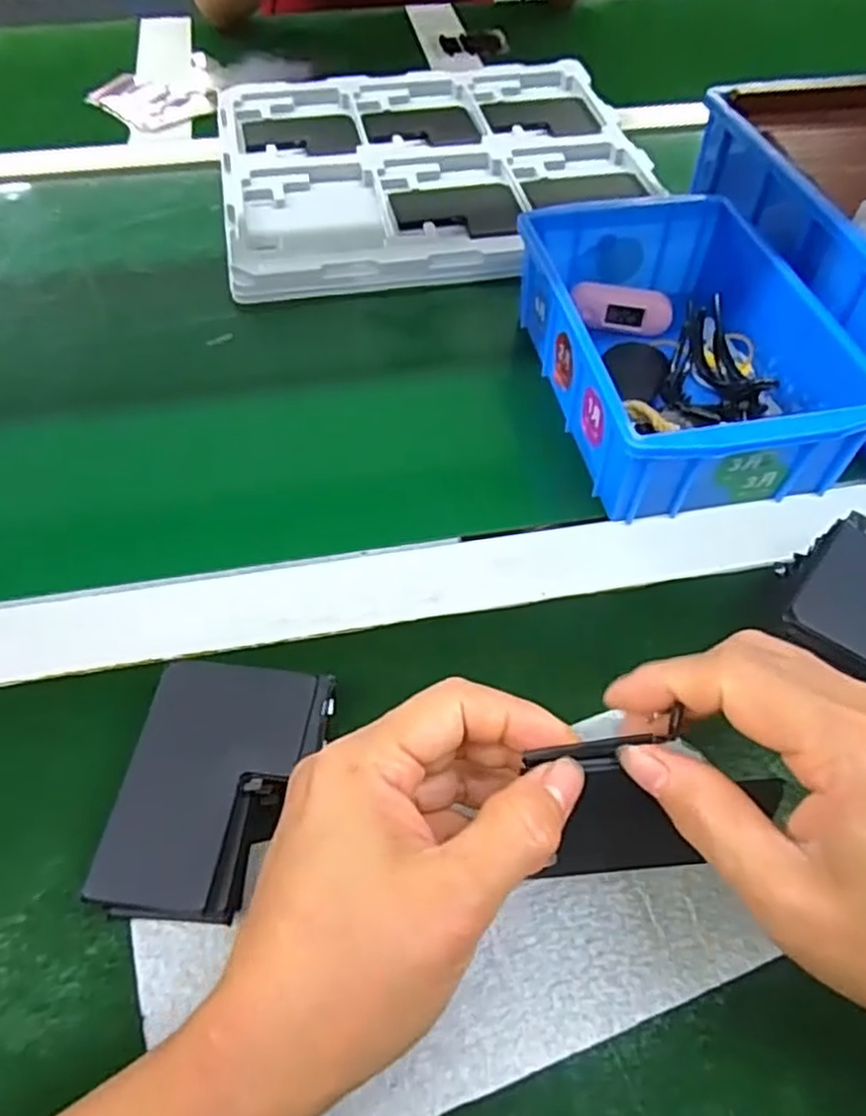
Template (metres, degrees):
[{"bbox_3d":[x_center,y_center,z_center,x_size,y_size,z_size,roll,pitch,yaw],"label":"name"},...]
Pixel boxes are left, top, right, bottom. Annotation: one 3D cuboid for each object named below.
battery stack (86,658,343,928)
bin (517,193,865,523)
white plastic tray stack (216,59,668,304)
[{"bbox_3d":[-0.076,0.085,0.268,0.065,0.023,0.089,6,54,5],"label":"battery stack"},{"bbox_3d":[0.129,-0.116,0.389,0.126,0.051,0.190,-9,54,-6],"label":"bin"},{"bbox_3d":[0.000,-0.301,0.554,0.311,0.022,0.282,-8,54,-7],"label":"white plastic tray stack"}]

